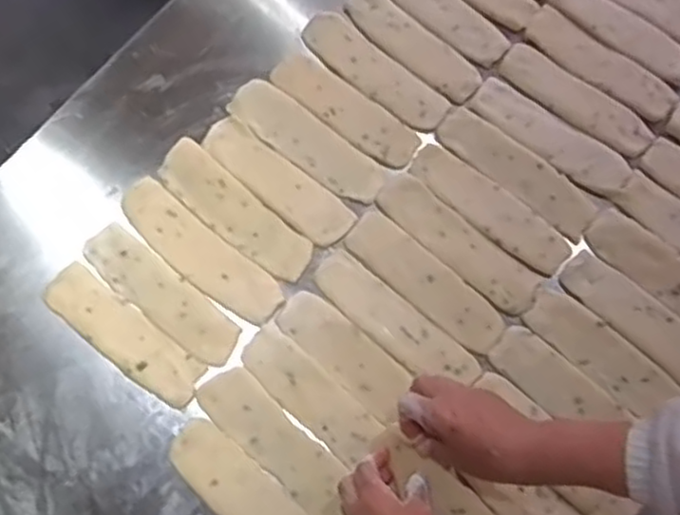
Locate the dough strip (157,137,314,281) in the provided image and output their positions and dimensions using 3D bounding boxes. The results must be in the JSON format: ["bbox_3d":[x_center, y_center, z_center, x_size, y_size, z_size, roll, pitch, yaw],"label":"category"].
[{"bbox_3d":[-0.117,-0.053,0.788,0.202,0.006,0.058,41,77,12],"label":"dough strip"}]

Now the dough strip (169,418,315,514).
[{"bbox_3d":[-0.086,0.234,0.696,0.187,0.008,0.056,39,76,11],"label":"dough strip"}]

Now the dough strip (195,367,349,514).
[{"bbox_3d":[-0.061,0.184,0.710,0.189,0.004,0.056,42,77,12],"label":"dough strip"}]

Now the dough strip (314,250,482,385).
[{"bbox_3d":[0.056,0.067,0.751,0.193,0.004,0.053,40,76,11],"label":"dough strip"}]

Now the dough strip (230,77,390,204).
[{"bbox_3d":[-0.037,-0.135,0.815,0.200,0.004,0.058,39,76,11],"label":"dough strip"}]

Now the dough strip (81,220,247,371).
[{"bbox_3d":[-0.189,0.038,0.757,0.193,0.004,0.055,39,76,11],"label":"dough strip"}]

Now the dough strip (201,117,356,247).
[{"bbox_3d":[-0.071,-0.085,0.800,0.193,0.004,0.056,39,76,11],"label":"dough strip"}]

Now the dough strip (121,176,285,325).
[{"bbox_3d":[-0.153,-0.008,0.773,0.210,0.004,0.058,39,76,11],"label":"dough strip"}]

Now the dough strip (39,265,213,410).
[{"bbox_3d":[-0.224,0.078,0.743,0.189,0.007,0.054,36,76,11],"label":"dough strip"}]

